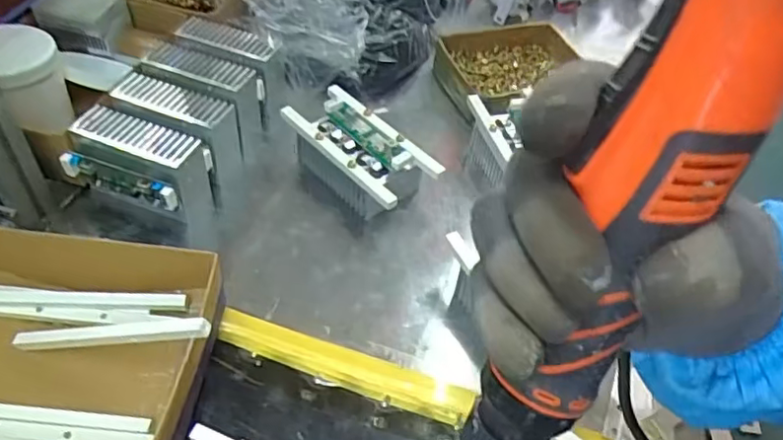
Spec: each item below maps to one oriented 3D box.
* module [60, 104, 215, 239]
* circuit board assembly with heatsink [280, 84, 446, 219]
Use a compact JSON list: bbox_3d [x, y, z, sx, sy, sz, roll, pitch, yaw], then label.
[{"bbox_3d":[-0.244,-0.047,0.610,0.121,0.094,0.068,17,49,10],"label":"module"},{"bbox_3d":[-0.035,-0.068,0.672,0.168,0.062,0.085,38,56,25],"label":"circuit board assembly with heatsink"}]

